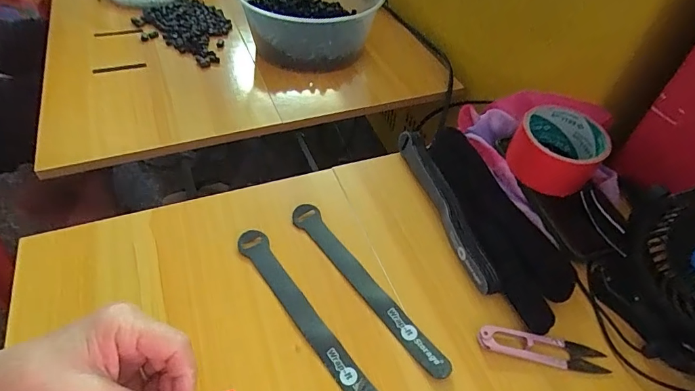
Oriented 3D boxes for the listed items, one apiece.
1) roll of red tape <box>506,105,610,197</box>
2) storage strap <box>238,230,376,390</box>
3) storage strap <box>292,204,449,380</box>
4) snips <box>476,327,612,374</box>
[{"bbox_3d":[0.215,-0.045,0.442,0.085,0.060,0.084,33,54,24],"label":"roll of red tape"},{"bbox_3d":[-0.032,0.096,0.344,0.023,0.010,0.198,-29,56,-26],"label":"storage strap"},{"bbox_3d":[0.014,0.077,0.374,0.024,0.009,0.197,-29,56,-26],"label":"storage strap"},{"bbox_3d":[0.155,0.122,0.336,0.101,0.009,0.022,9,48,4],"label":"snips"}]

